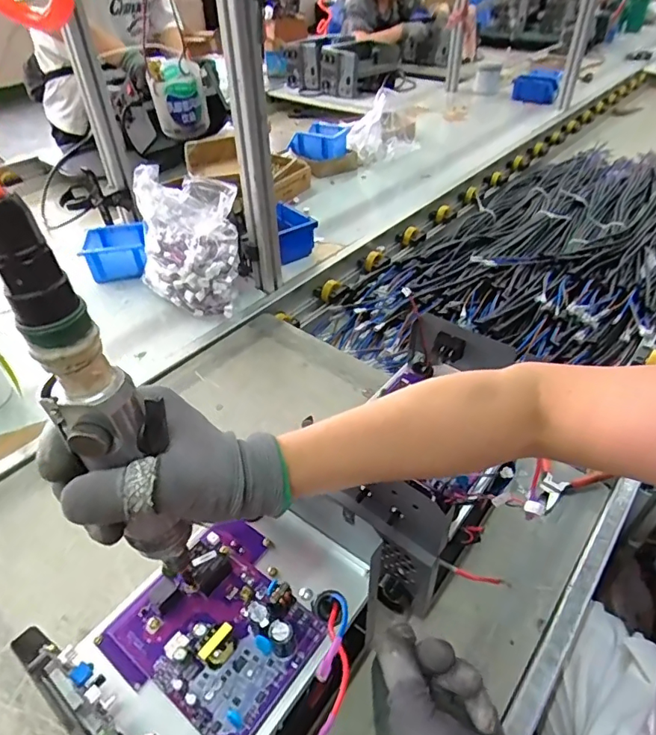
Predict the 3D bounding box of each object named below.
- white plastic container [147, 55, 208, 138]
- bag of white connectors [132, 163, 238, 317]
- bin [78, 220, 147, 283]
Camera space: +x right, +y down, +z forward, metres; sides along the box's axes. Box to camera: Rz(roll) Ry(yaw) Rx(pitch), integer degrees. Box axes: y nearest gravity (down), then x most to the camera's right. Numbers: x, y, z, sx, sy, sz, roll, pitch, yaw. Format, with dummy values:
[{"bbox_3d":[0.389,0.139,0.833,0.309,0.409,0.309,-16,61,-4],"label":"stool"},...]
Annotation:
[{"bbox_3d":[-0.183,-0.332,0.610,0.063,0.076,0.057,-11,42,-11],"label":"white plastic container"},{"bbox_3d":[-0.239,-0.203,0.848,0.166,0.207,0.135,8,42,10],"label":"bag of white connectors"},{"bbox_3d":[-0.415,-0.230,0.976,0.120,0.076,0.110,-8,42,-8],"label":"bin"}]

